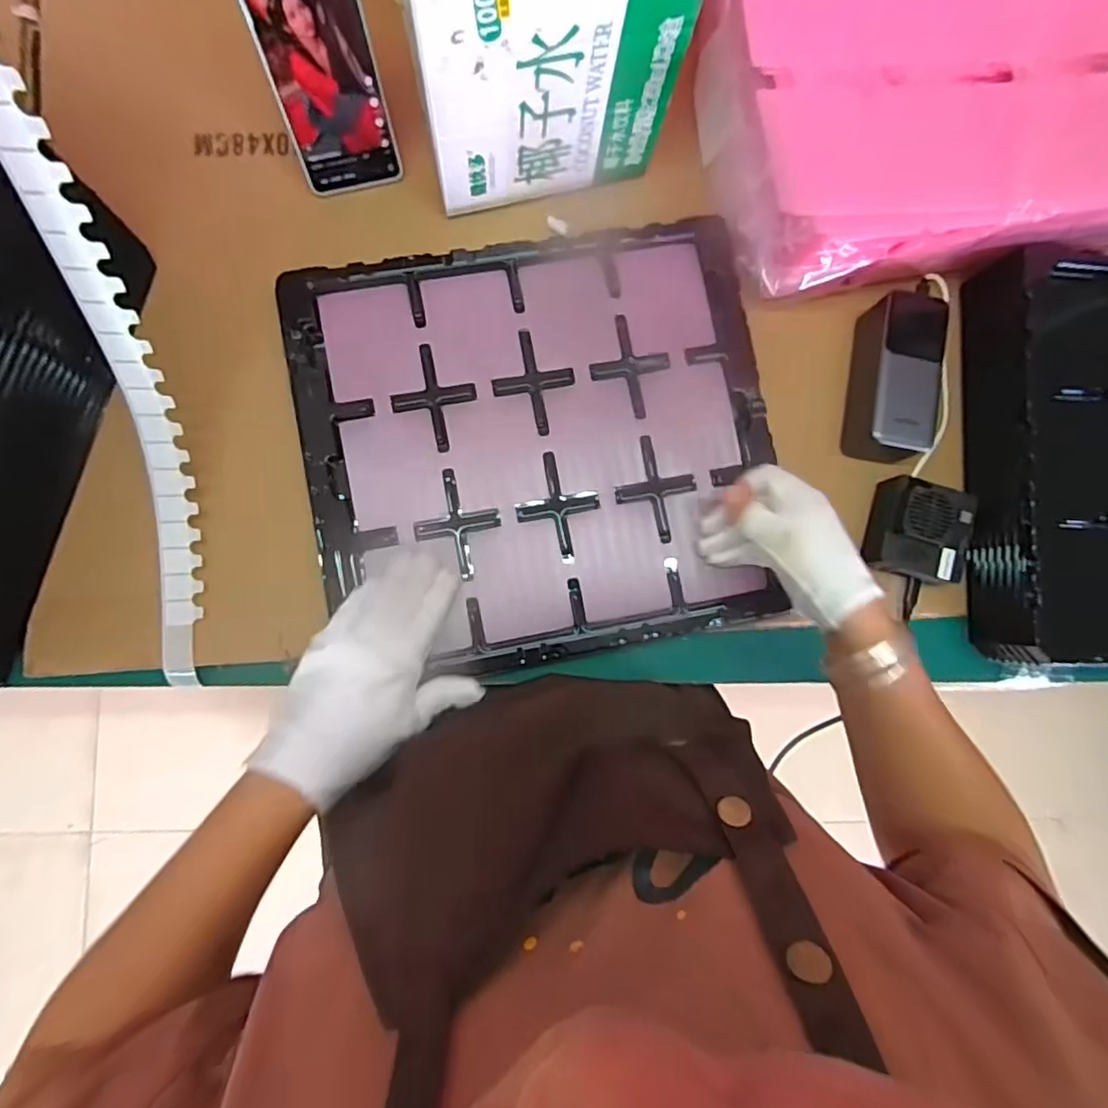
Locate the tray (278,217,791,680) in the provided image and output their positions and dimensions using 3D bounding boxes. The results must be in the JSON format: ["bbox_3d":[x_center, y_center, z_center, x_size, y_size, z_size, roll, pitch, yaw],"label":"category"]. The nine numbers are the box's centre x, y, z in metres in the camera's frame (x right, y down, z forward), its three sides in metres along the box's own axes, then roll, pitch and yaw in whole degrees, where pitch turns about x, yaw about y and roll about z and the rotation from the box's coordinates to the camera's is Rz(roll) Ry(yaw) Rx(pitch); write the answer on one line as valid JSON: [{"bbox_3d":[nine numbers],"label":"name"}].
[{"bbox_3d":[-0.007,-0.088,0.479,0.366,0.014,0.331,-10,86,-5],"label":"tray"}]

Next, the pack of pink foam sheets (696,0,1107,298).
[{"bbox_3d":[0.306,-0.379,0.465,0.378,0.118,0.306,-6,86,-5],"label":"pack of pink foam sheets"}]

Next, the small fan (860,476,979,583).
[{"bbox_3d":[0.305,-0.019,0.494,0.073,0.044,0.078,20,84,-2],"label":"small fan"}]

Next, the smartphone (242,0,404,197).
[{"bbox_3d":[-0.167,-0.353,0.433,0.076,0.163,0.007,-14,55,-5],"label":"smartphone"}]

